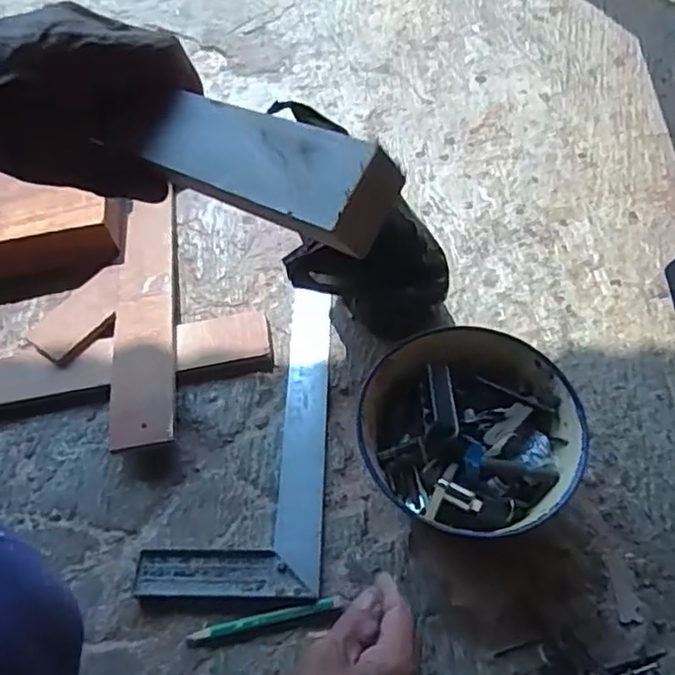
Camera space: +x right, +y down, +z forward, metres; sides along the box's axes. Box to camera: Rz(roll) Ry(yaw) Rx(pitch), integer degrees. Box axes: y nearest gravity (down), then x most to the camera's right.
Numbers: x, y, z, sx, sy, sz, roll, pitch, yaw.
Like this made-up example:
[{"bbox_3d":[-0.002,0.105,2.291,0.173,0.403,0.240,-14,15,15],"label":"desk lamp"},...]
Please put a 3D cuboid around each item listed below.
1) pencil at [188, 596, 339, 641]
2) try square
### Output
[{"bbox_3d":[-0.060,0.232,0.532,0.122,0.008,0.010,-12,55,-4],"label":"pencil"},{"bbox_3d":[-0.088,0.086,0.636,0.153,0.012,0.326,-1,55,4],"label":"try square"}]

